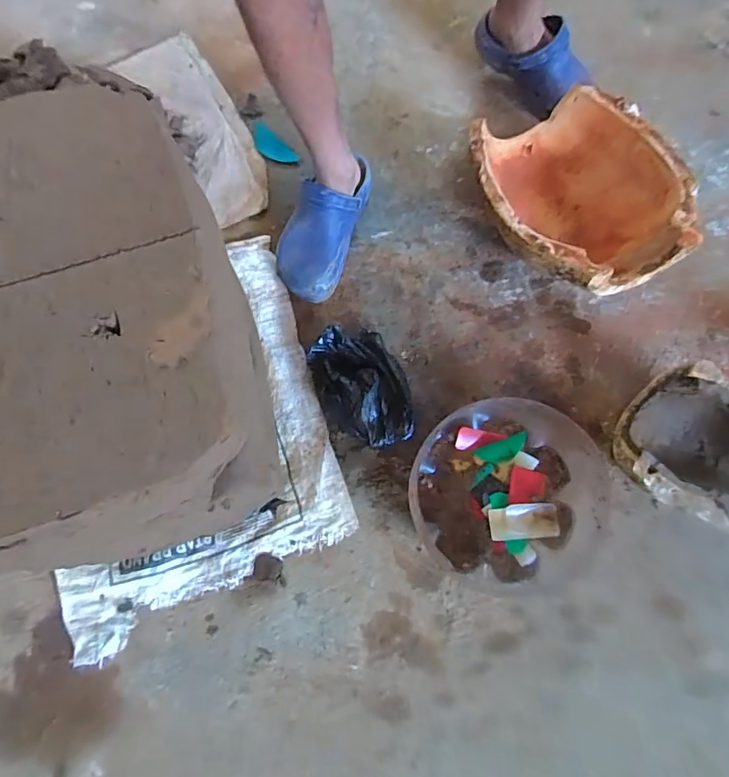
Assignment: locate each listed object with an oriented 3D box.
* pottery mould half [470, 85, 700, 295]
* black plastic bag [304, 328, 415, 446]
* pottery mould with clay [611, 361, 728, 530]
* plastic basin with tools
[{"bbox_3d":[0.325,-0.297,0.758,0.279,0.146,0.331,-23,74,-5],"label":"pottery mould half"},{"bbox_3d":[-0.006,-0.002,0.724,0.129,0.063,0.201,-27,75,-6],"label":"black plastic bag"},{"bbox_3d":[0.474,0.098,0.664,0.224,0.104,0.194,38,78,12],"label":"pottery mould with clay"},{"bbox_3d":[0.194,0.144,0.650,0.255,0.113,0.255,0,74,1],"label":"plastic basin with tools"}]

